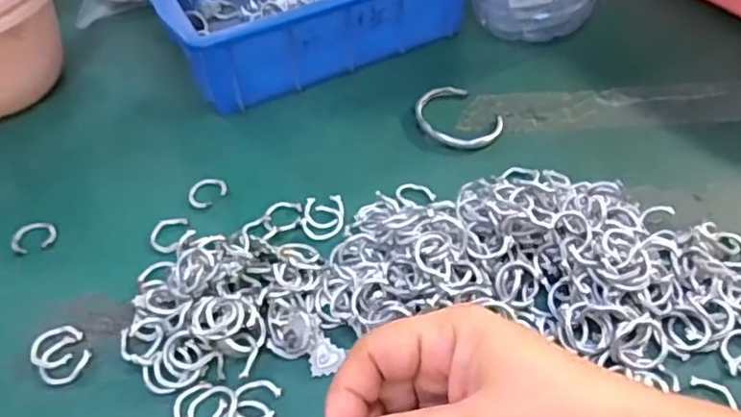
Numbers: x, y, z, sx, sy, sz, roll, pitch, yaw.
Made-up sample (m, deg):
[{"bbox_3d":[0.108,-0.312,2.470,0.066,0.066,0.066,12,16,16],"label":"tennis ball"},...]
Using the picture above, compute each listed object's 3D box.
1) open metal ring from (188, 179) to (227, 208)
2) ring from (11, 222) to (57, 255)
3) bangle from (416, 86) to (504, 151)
[{"bbox_3d":[-0.108,-0.012,0.410,0.025,0.004,0.025,-1,49,1],"label":"open metal ring"},{"bbox_3d":[-0.213,0.017,0.391,0.025,0.005,0.023,-1,49,1],"label":"ring"},{"bbox_3d":[0.063,-0.066,0.450,0.053,0.009,0.067,-35,56,-25],"label":"bangle"}]

